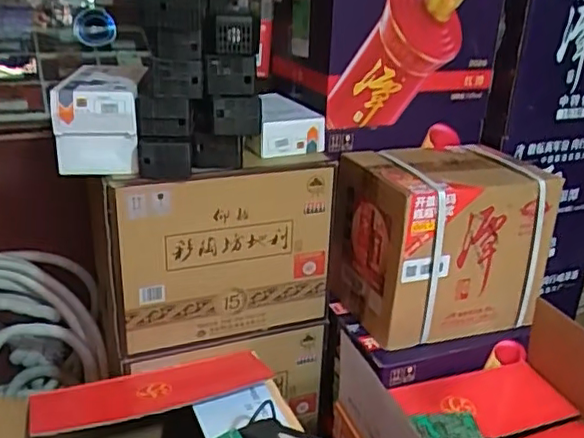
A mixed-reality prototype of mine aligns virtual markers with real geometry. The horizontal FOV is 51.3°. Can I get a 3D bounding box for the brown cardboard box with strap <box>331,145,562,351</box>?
[{"bbox_3d":[0.264,0.037,1.121,0.332,0.296,0.227,-6,25,-19],"label":"brown cardboard box with strap"}]

